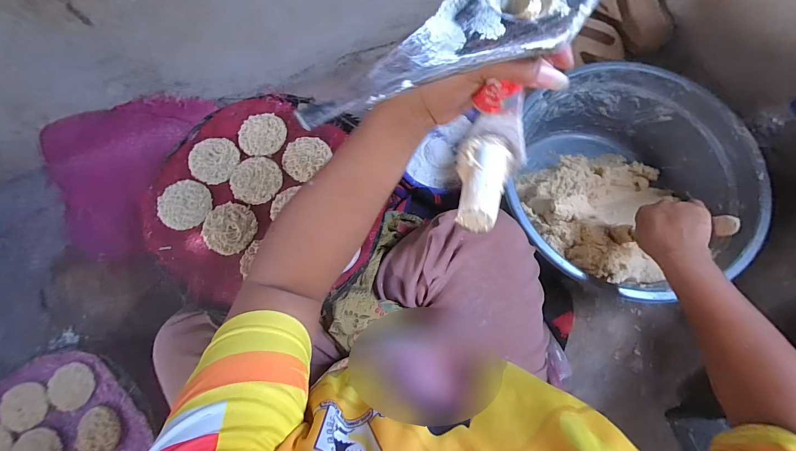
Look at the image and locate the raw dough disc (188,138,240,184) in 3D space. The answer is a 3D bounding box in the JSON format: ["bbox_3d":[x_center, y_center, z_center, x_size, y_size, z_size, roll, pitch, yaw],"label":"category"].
[{"bbox_3d":[-0.294,-0.105,0.543,0.076,0.011,0.074,-1,74,2],"label":"raw dough disc"}]

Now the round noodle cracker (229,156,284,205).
[{"bbox_3d":[-0.222,-0.072,0.535,0.077,0.007,0.074,-1,74,2],"label":"round noodle cracker"}]

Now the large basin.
[{"bbox_3d":[0.403,-0.071,0.648,0.386,0.194,0.384,-1,74,2],"label":"large basin"}]

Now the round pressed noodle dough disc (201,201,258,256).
[{"bbox_3d":[-0.254,0.004,0.511,0.075,0.009,0.076,-1,74,2],"label":"round pressed noodle dough disc"}]

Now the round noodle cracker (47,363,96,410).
[{"bbox_3d":[-0.551,0.273,0.580,0.063,0.012,0.073,-22,98,-18],"label":"round noodle cracker"}]

